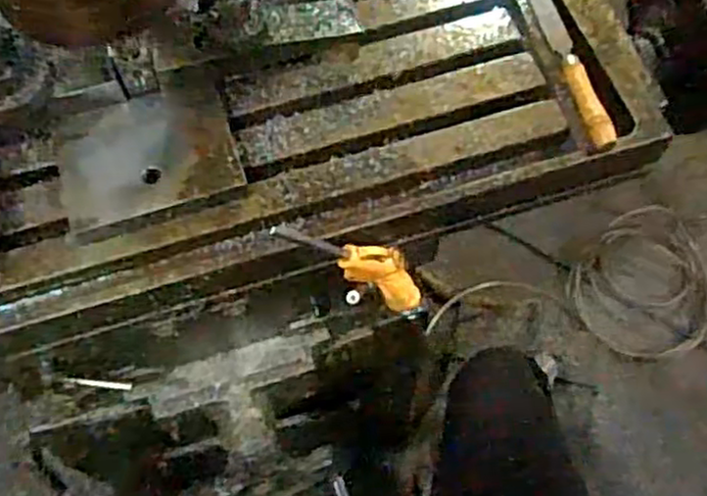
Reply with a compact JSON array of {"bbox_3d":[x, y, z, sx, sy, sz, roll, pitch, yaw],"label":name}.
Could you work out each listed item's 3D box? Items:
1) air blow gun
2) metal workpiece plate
[{"bbox_3d":[0.018,0.018,0.566,0.046,0.231,0.021,-6,68,25],"label":"air blow gun"},{"bbox_3d":[-0.153,-0.070,0.537,0.129,0.018,0.113,-17,66,-8],"label":"metal workpiece plate"}]

